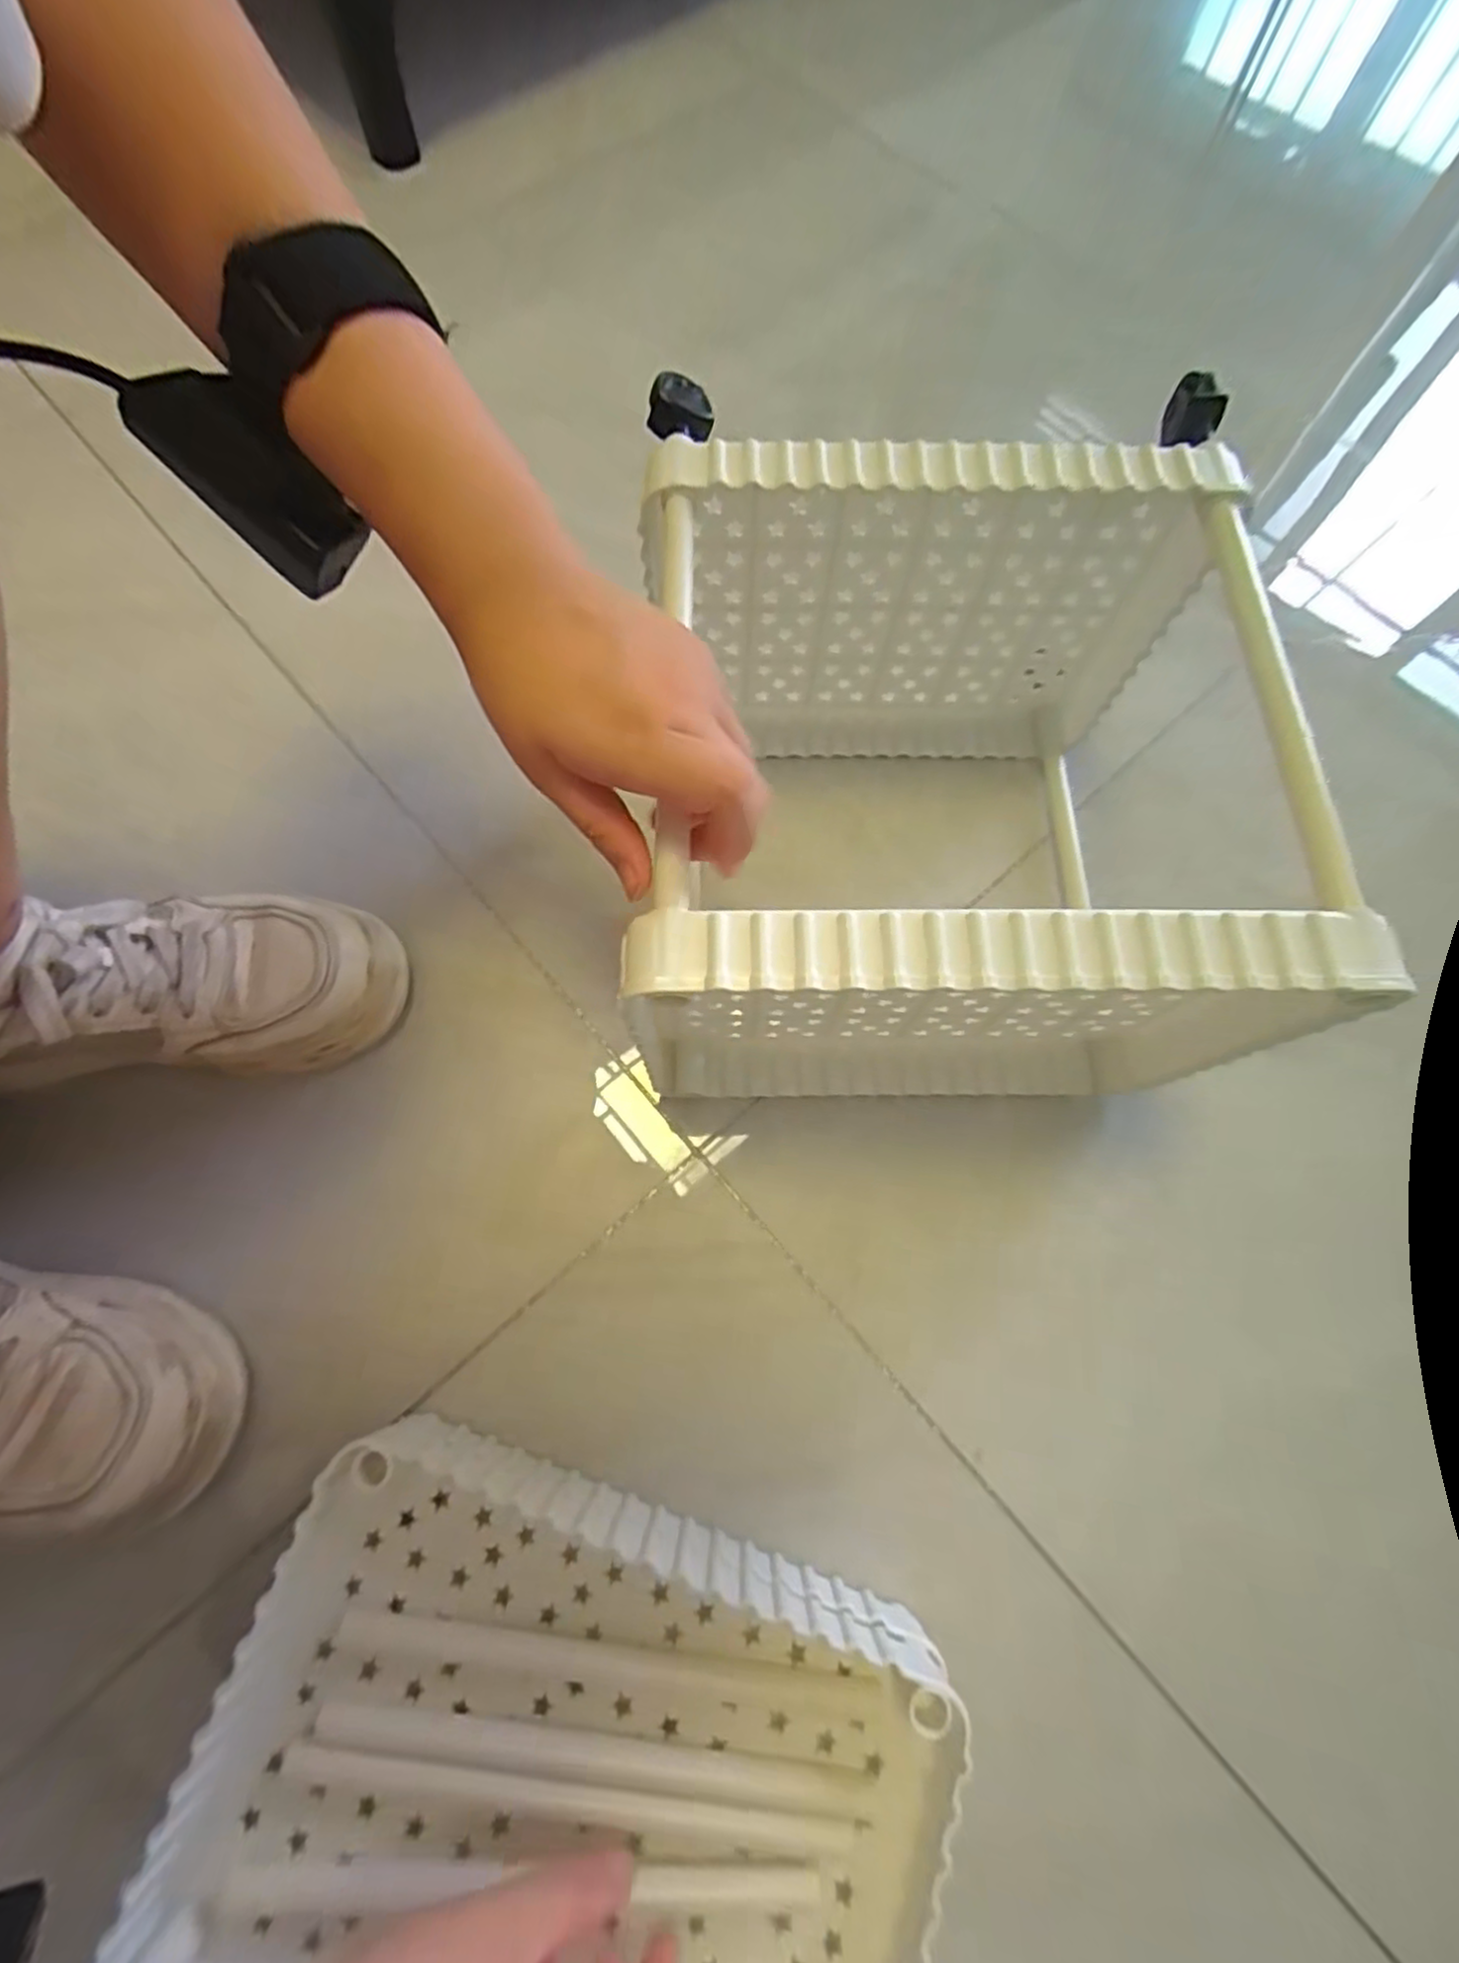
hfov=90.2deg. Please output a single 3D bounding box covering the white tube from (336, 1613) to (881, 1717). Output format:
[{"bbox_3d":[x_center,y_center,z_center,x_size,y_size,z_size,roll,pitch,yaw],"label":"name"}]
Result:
[{"bbox_3d":[-0.053,0.294,0.309,0.230,0.010,0.016,7,72,2],"label":"white tube"}]

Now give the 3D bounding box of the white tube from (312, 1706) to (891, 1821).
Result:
[{"bbox_3d":[-0.056,0.322,0.300,0.230,0.007,0.012,7,72,1],"label":"white tube"}]

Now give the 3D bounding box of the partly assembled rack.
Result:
[{"bbox_3d":[0.104,-0.097,0.380,0.280,0.197,0.288,1,72,-1],"label":"partly assembled rack"}]

